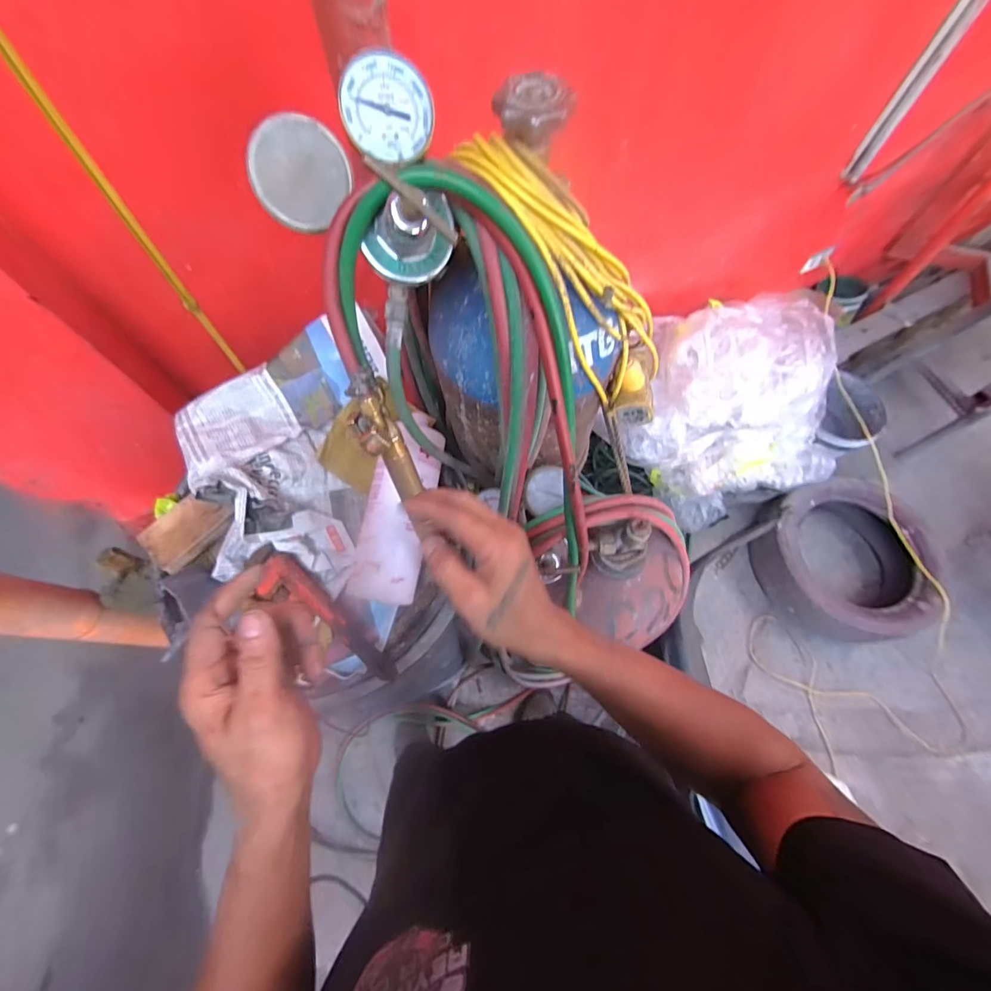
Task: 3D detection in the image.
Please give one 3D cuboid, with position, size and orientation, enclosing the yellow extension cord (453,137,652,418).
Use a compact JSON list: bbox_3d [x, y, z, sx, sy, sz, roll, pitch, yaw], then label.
[{"bbox_3d":[0.092,-0.190,0.425,0.078,0.330,0.101,-14,62,31],"label":"yellow extension cord"}]

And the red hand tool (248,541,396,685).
[{"bbox_3d":[-0.214,0.142,0.518,0.233,0.025,0.051,39,71,8],"label":"red hand tool"}]

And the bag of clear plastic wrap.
[{"bbox_3d":[0.684,-0.251,1.286,0.603,0.411,0.557,-22,69,-11],"label":"bag of clear plastic wrap"}]

